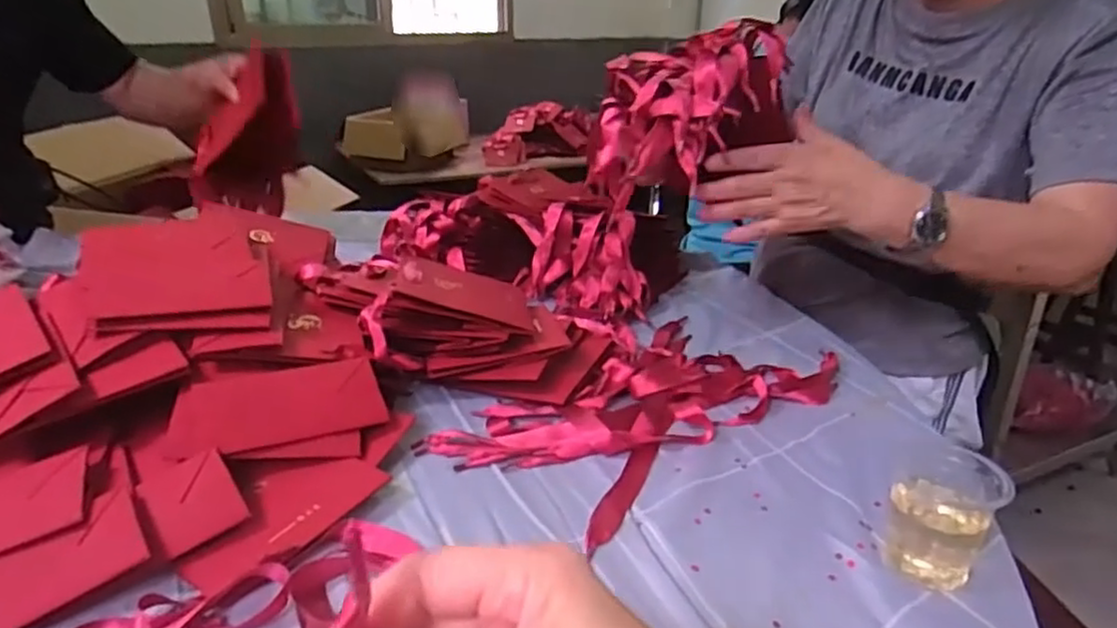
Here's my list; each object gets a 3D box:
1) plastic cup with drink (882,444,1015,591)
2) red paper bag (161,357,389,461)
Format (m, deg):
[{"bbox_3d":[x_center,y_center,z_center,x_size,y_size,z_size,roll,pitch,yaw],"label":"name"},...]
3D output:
[{"bbox_3d":[0.254,0.132,0.471,0.066,0.078,0.061,1,24,0],"label":"plastic cup with drink"},{"bbox_3d":[-0.225,0.073,0.568,0.159,0.013,0.071,-10,53,-24],"label":"red paper bag"}]

